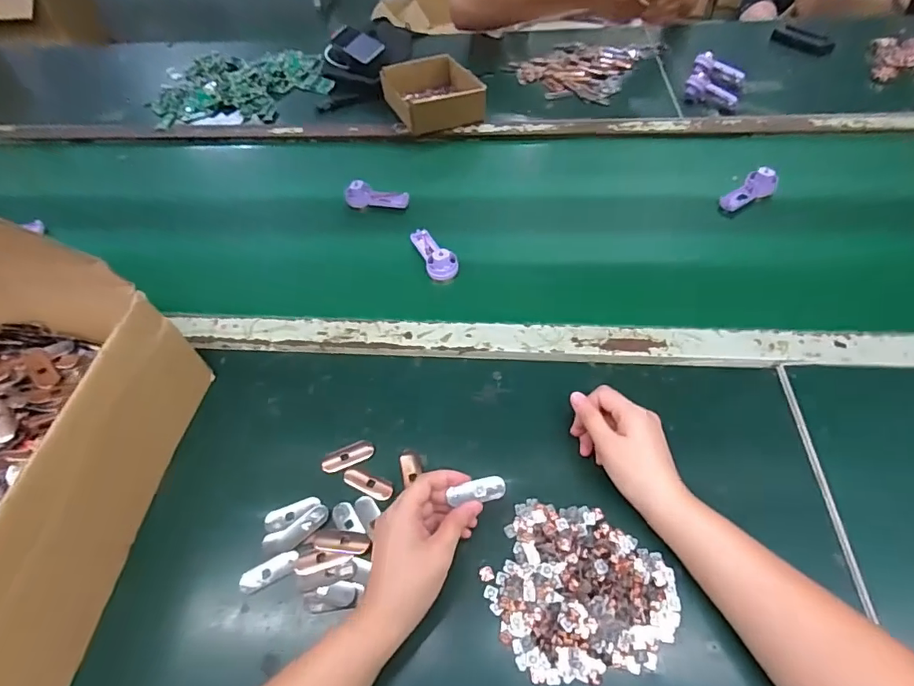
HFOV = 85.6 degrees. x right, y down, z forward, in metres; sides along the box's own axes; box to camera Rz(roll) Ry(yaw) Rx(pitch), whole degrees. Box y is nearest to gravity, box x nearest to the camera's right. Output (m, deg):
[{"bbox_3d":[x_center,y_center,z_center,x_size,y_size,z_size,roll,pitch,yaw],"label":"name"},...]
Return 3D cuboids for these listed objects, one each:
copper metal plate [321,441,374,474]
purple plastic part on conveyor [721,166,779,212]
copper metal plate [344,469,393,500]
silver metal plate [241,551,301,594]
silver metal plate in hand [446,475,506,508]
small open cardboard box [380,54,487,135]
[{"bbox_3d":[-0.107,0.112,0.486,0.051,0.006,0.021,-26,55,-13],"label":"copper metal plate"},{"bbox_3d":[0.406,-0.211,0.691,0.086,0.028,0.035,-33,57,-3],"label":"purple plastic part on conveyor"},{"bbox_3d":[-0.085,0.135,0.471,0.050,0.005,0.017,18,58,18],"label":"copper metal plate"},{"bbox_3d":[-0.162,0.197,0.426,0.050,0.004,0.019,-26,55,-13],"label":"silver metal plate"},{"bbox_3d":[0.018,0.126,0.422,0.047,0.004,0.019,-12,53,-9],"label":"silver metal plate in hand"},{"bbox_3d":[-0.041,-0.433,0.860,0.144,0.052,0.158,-20,53,-12],"label":"small open cardboard box"}]

